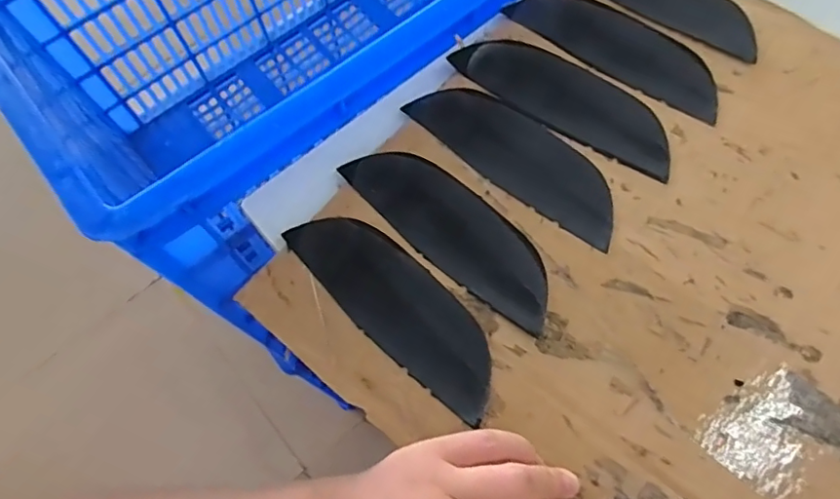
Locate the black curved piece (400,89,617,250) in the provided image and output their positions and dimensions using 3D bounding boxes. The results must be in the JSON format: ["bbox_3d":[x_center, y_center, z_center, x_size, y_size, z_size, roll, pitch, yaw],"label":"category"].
[{"bbox_3d":[0.057,-0.057,0.329,0.141,0.005,0.046,39,74,17],"label":"black curved piece"}]

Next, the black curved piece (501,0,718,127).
[{"bbox_3d":[0.123,-0.129,0.348,0.141,0.006,0.044,33,73,16],"label":"black curved piece"}]

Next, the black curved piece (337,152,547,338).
[{"bbox_3d":[0.019,-0.014,0.314,0.140,0.004,0.046,41,81,18],"label":"black curved piece"}]

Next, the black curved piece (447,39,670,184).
[{"bbox_3d":[0.089,-0.093,0.340,0.143,0.009,0.043,33,73,16],"label":"black curved piece"}]

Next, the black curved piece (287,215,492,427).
[{"bbox_3d":[-0.013,0.028,0.302,0.139,0.006,0.046,41,75,18],"label":"black curved piece"}]

